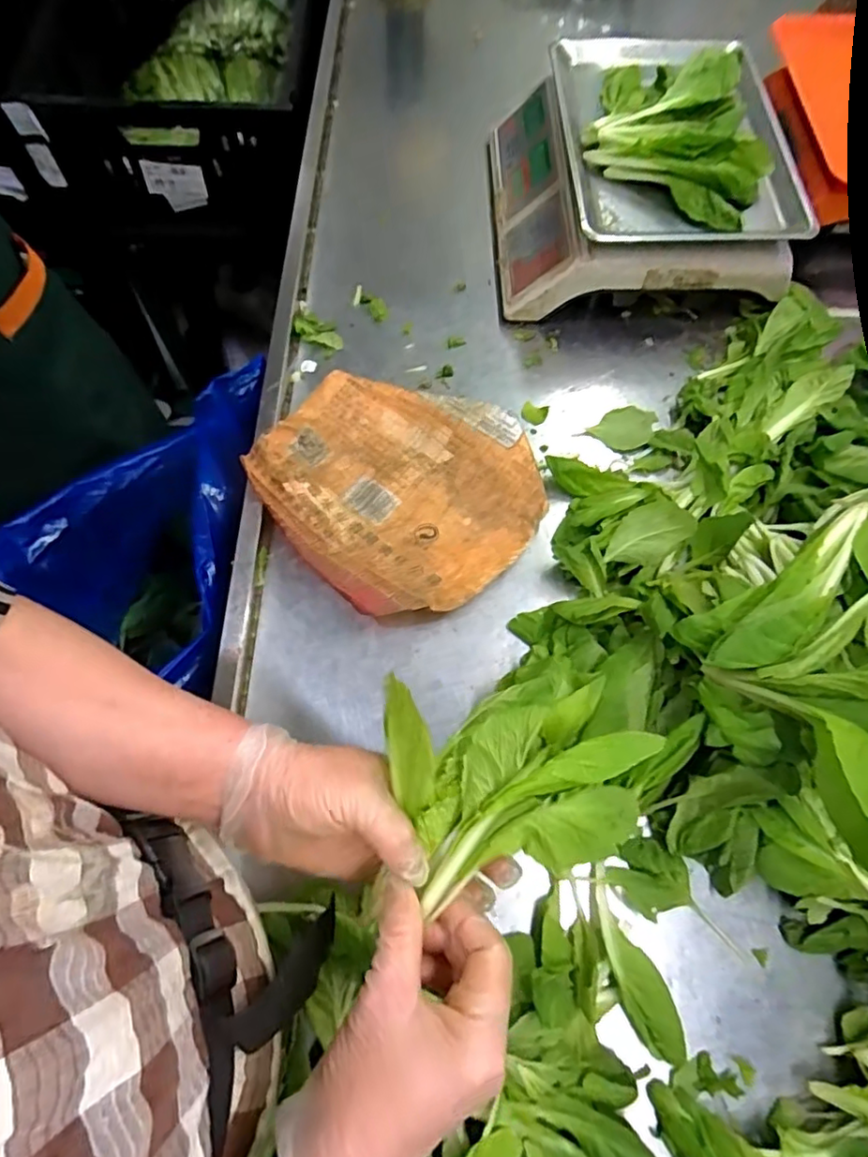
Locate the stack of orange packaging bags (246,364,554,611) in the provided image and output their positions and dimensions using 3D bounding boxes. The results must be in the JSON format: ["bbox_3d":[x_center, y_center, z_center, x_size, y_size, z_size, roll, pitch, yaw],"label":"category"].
[{"bbox_3d":[-0.035,-0.096,0.594,0.265,0.037,0.237,41,73,15],"label":"stack of orange packaging bags"}]

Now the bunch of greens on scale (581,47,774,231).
[{"bbox_3d":[0.262,-0.477,0.626,0.188,0.056,0.201,20,65,10],"label":"bunch of greens on scale"}]

